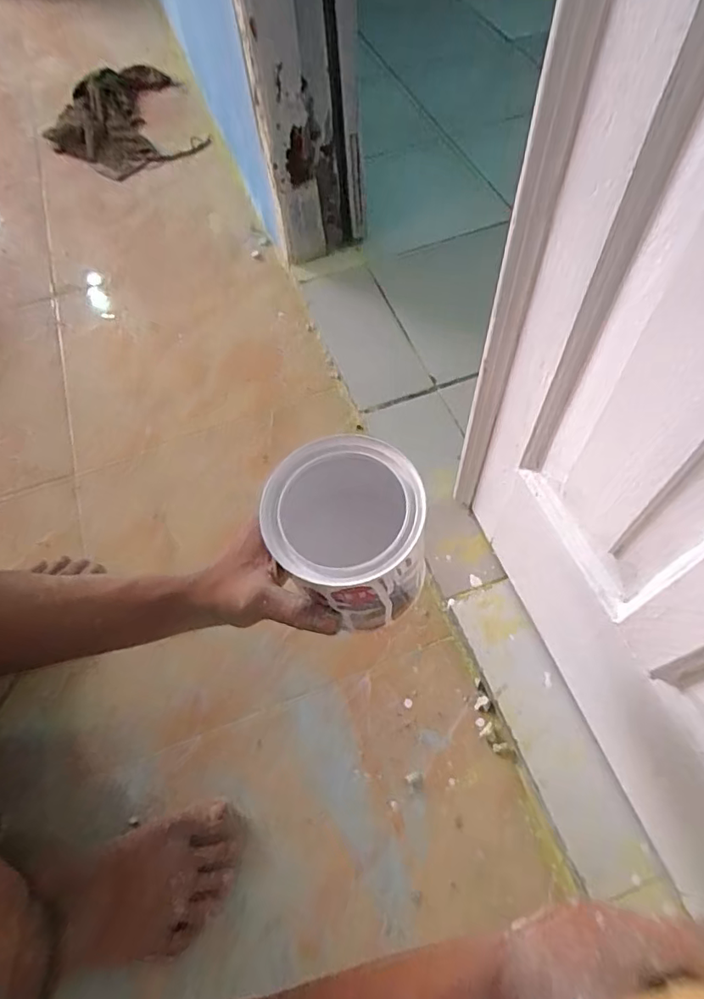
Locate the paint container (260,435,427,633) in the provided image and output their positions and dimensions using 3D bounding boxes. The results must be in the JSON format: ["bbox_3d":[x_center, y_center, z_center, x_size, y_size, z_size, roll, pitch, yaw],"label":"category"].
[{"bbox_3d":[-0.003,0.032,0.382,0.100,0.117,0.099,-2,61,3],"label":"paint container"}]

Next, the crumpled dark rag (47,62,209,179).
[{"bbox_3d":[-0.555,-0.909,1.254,0.340,0.047,0.469,-25,61,-9],"label":"crumpled dark rag"}]

